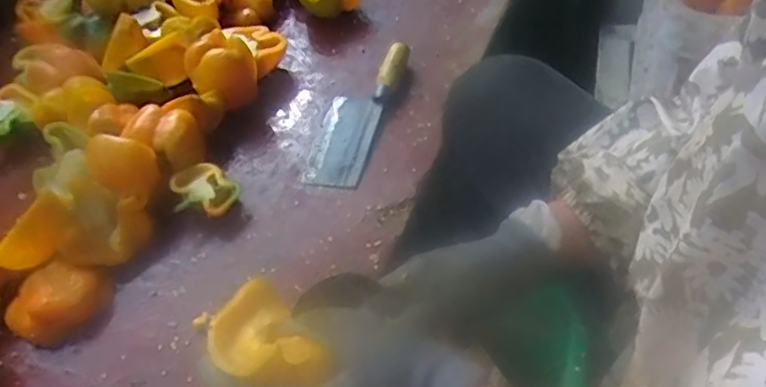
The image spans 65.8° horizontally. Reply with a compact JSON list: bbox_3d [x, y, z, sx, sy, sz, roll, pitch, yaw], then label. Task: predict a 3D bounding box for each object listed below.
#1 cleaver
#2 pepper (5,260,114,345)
[{"bbox_3d":[-0.032,-0.099,0.689,0.074,0.034,0.217,11,50,15],"label":"cleaver"},{"bbox_3d":[-0.299,0.097,0.545,0.060,0.041,0.087,31,58,29],"label":"pepper"}]

